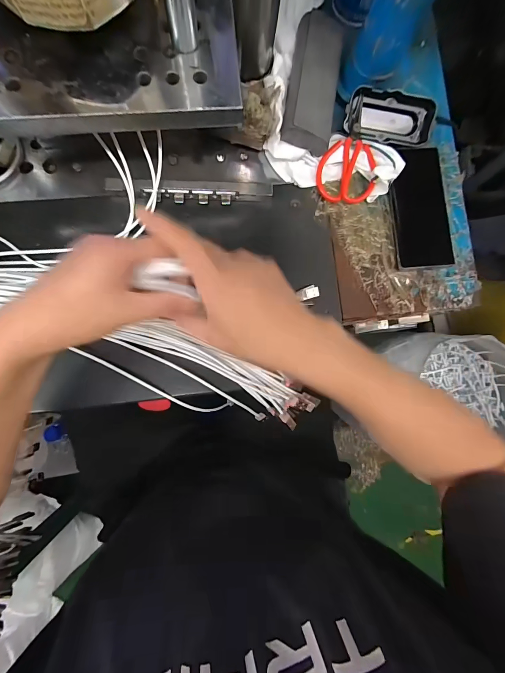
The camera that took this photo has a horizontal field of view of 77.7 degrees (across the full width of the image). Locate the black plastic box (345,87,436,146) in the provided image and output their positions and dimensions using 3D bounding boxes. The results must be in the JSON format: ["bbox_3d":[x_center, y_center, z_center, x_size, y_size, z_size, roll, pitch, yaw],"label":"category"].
[{"bbox_3d":[0.173,-0.279,0.399,0.108,0.035,0.049,5,86,-4],"label":"black plastic box"}]

